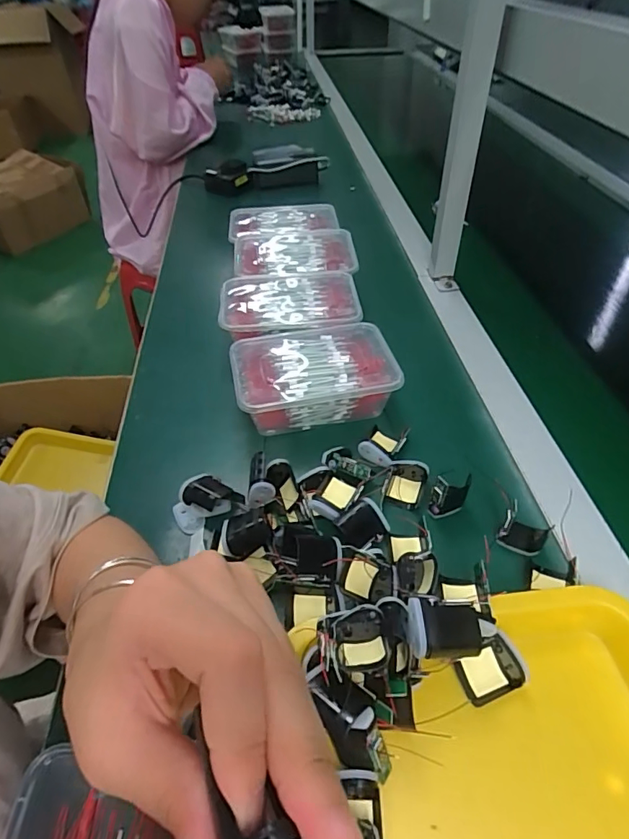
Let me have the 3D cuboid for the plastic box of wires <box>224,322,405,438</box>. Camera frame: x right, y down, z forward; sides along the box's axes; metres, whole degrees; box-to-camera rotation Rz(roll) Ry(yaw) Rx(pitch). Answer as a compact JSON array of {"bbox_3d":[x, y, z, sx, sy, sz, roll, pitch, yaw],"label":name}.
[{"bbox_3d":[0.000,-0.040,0.522,0.164,0.064,0.115,-10,45,-7],"label":"plastic box of wires"}]

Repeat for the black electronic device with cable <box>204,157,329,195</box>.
[{"bbox_3d":[-0.099,-0.500,0.980,0.256,0.049,0.055,-5,45,-3],"label":"black electronic device with cable"}]

